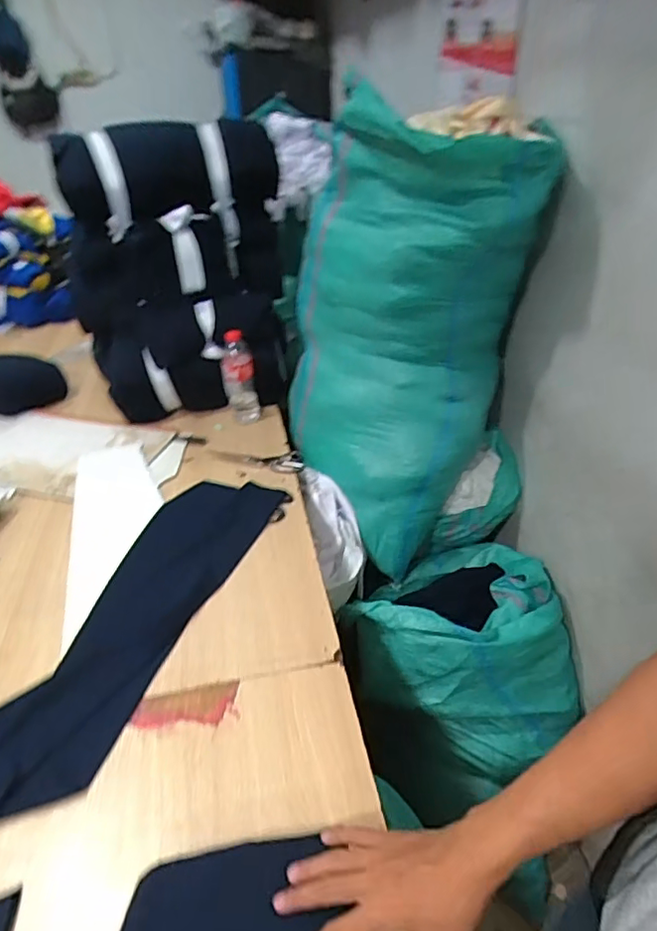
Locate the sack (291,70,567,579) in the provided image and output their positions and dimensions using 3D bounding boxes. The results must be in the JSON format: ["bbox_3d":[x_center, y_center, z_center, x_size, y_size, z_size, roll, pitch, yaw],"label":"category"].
[{"bbox_3d":[0.158,-0.272,1.201,0.429,0.782,0.431,-21,38,-25],"label":"sack"}]

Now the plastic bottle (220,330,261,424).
[{"bbox_3d":[-0.213,-0.215,1.343,0.074,0.211,0.060,-8,34,-9],"label":"plastic bottle"}]

